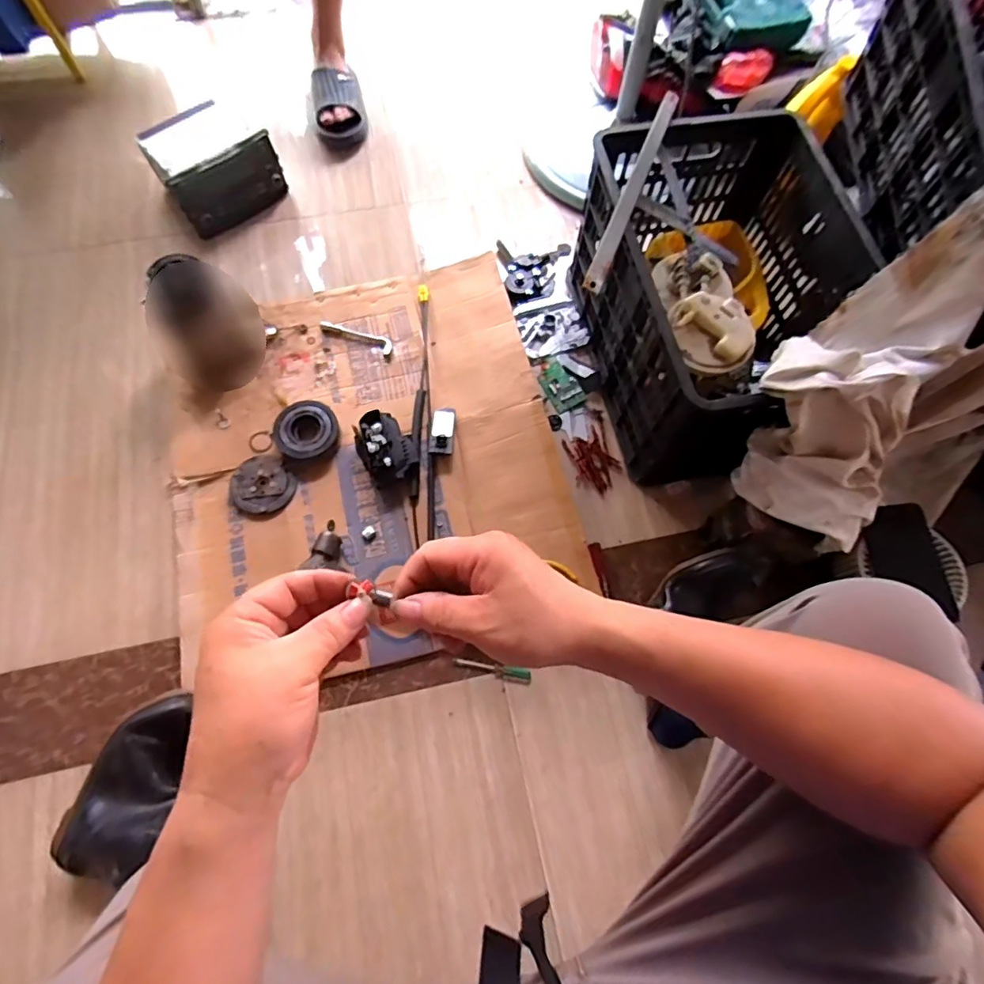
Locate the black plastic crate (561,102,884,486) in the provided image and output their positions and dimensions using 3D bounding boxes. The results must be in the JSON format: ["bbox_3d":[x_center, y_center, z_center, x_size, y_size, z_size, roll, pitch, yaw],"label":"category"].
[{"bbox_3d":[0.356,-0.303,0.884,0.345,0.288,0.501,-7,70,-5],"label":"black plastic crate"}]

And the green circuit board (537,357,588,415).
[{"bbox_3d":[0.122,-0.198,0.986,0.062,0.010,0.104,-28,73,-12],"label":"green circuit board"}]

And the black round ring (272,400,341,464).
[{"bbox_3d":[-0.315,-0.102,0.910,0.106,0.037,0.099,1,69,-2],"label":"black round ring"}]

